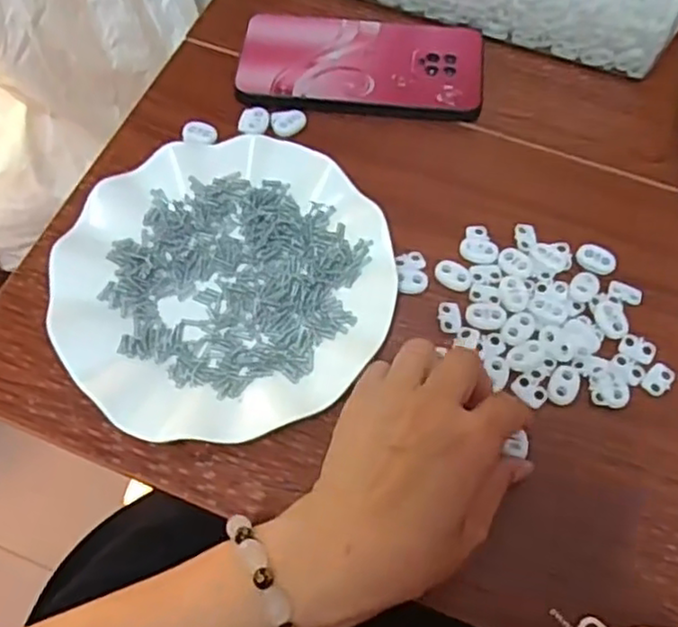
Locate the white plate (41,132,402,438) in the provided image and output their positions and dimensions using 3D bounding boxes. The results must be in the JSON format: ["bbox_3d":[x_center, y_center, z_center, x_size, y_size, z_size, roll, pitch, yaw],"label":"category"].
[{"bbox_3d":[-0.062,-0.018,0.385,0.178,0.028,0.182,-1,65,2],"label":"white plate"}]

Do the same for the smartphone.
[{"bbox_3d":[0.016,-0.171,0.468,0.161,0.012,0.080,2,65,3],"label":"smartphone"}]

